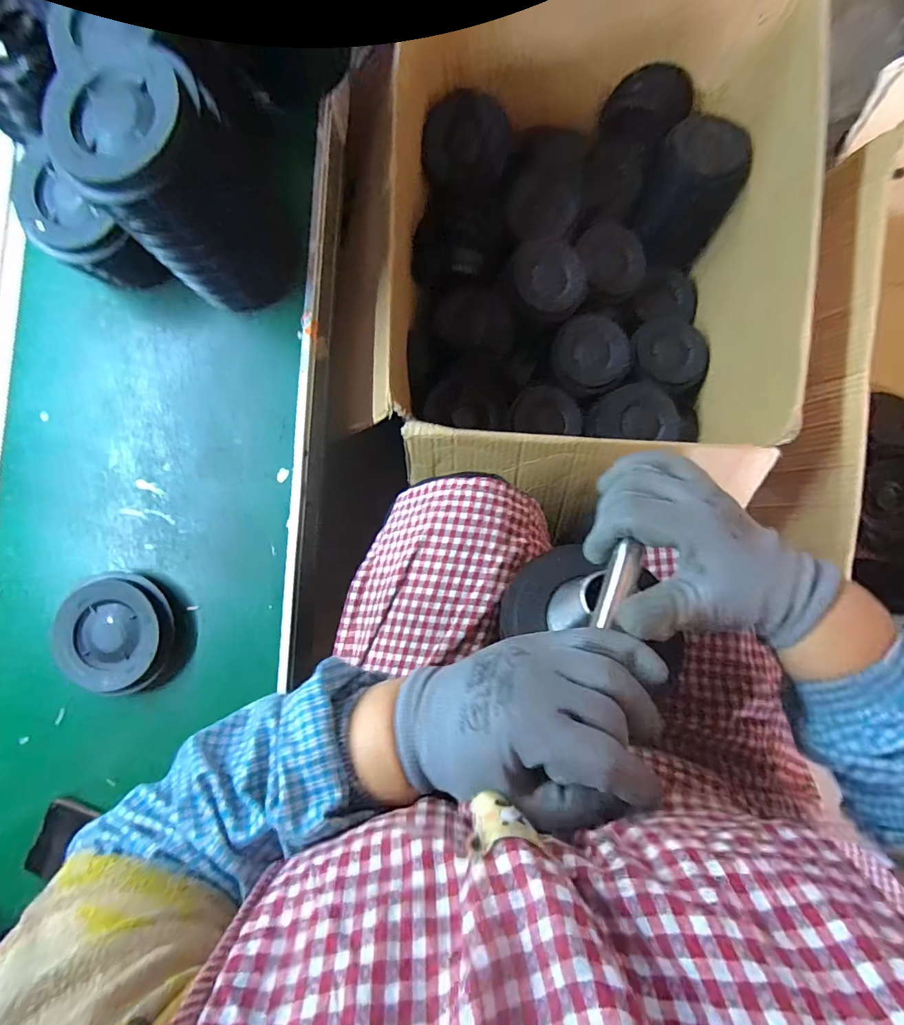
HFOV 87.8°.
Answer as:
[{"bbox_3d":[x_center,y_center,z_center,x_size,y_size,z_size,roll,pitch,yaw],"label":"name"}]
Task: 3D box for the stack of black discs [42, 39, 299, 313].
[{"bbox_3d":[-0.237,-0.283,0.432,0.119,0.182,0.112,11,86,3],"label":"stack of black discs"}]

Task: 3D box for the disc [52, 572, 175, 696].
[{"bbox_3d":[-0.345,0.120,0.479,0.113,0.032,0.114,0,86,2],"label":"disc"}]

